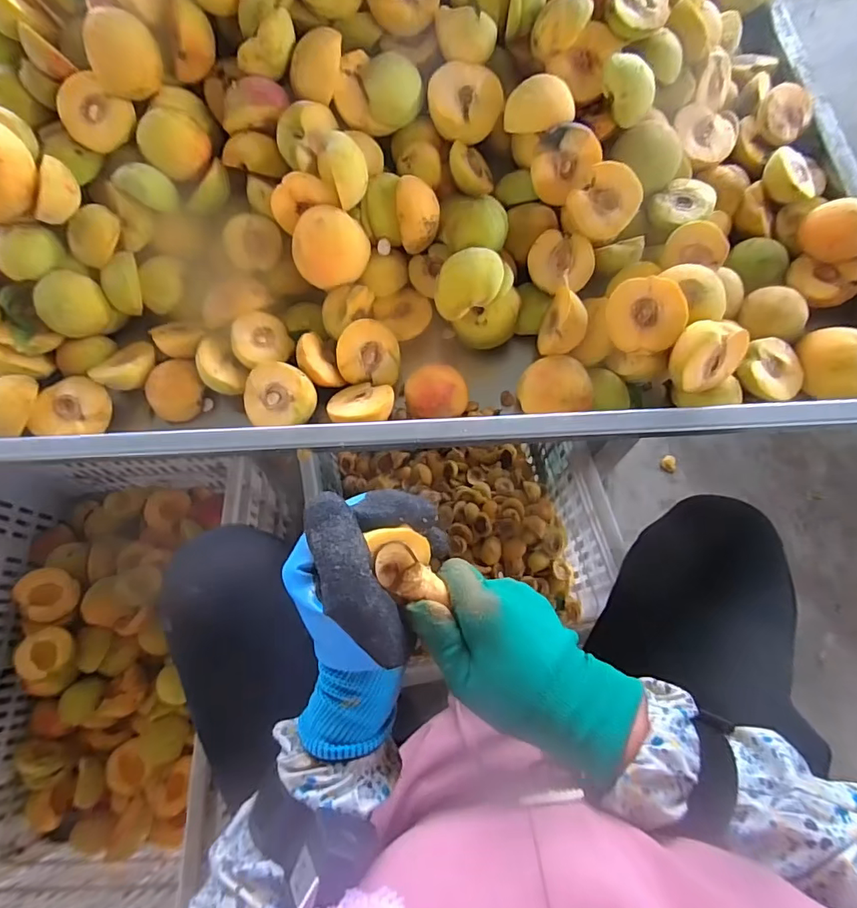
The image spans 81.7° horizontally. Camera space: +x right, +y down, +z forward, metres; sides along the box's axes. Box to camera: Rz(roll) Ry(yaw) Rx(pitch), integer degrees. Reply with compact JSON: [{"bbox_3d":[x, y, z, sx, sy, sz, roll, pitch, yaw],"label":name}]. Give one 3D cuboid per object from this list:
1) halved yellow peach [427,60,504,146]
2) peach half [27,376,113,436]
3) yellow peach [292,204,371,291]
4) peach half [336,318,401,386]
[{"bbox_3d":[0.036,-0.348,0.498,0.071,0.039,0.070,0,96,-4],"label":"halved yellow peach"},{"bbox_3d":[-0.337,-0.043,0.472,0.057,0.023,0.059,-1,70,2],"label":"peach half"},{"bbox_3d":[-0.095,-0.197,0.477,0.063,0.055,0.054,-42,74,-13],"label":"yellow peach"},{"bbox_3d":[-0.061,-0.101,0.491,0.058,0.032,0.061,-4,106,-13],"label":"peach half"}]

